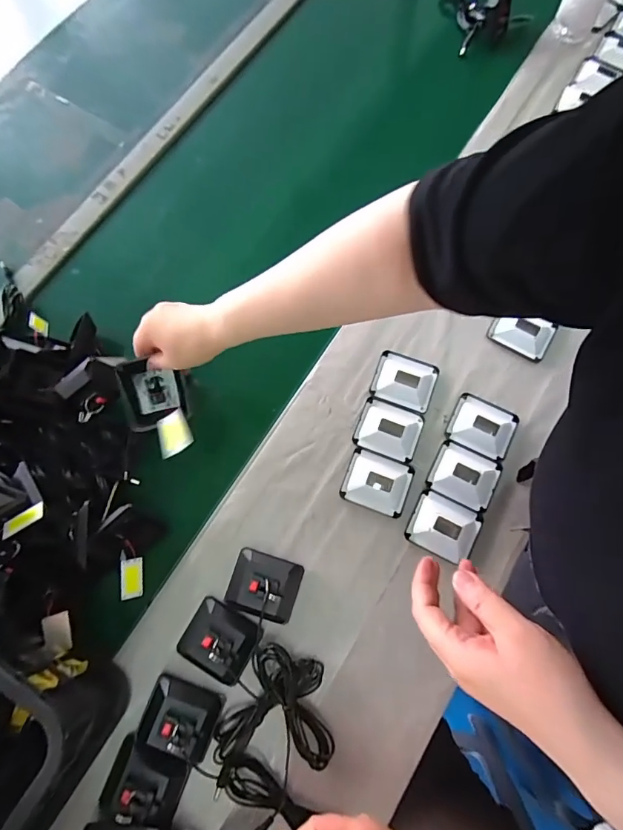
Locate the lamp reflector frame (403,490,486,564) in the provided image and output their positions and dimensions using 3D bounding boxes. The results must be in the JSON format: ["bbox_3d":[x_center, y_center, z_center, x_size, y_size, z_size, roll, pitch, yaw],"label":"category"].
[{"bbox_3d":[0.159,0.132,0.519,0.078,0.015,0.067,24,75,8],"label":"lamp reflector frame"}]

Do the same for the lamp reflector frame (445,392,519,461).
[{"bbox_3d":[0.218,0.013,0.556,0.077,0.013,0.067,26,75,8],"label":"lamp reflector frame"}]

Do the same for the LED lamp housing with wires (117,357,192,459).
[{"bbox_3d":[-0.169,-0.007,0.482,0.067,0.034,0.109,-16,74,-4],"label":"LED lamp housing with wires"}]

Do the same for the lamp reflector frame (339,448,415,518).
[{"bbox_3d":[0.082,0.083,0.544,0.078,0.015,0.067,19,74,6],"label":"lamp reflector frame"}]

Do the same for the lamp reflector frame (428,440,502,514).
[{"bbox_3d":[0.191,0.074,0.547,0.078,0.013,0.067,25,75,8],"label":"lamp reflector frame"}]

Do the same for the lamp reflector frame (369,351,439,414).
[{"bbox_3d":[0.122,-0.046,0.574,0.078,0.015,0.069,19,74,6],"label":"lamp reflector frame"}]

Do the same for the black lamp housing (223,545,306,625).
[{"bbox_3d":[-0.055,0.192,0.494,0.081,0.039,0.068,16,74,5],"label":"black lamp housing"}]

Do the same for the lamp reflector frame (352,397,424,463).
[{"bbox_3d":[0.098,0.017,0.555,0.078,0.015,0.067,20,74,6],"label":"lamp reflector frame"}]

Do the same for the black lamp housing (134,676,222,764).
[{"bbox_3d":[-0.139,0.319,0.458,0.079,0.037,0.064,15,74,5],"label":"black lamp housing"}]

